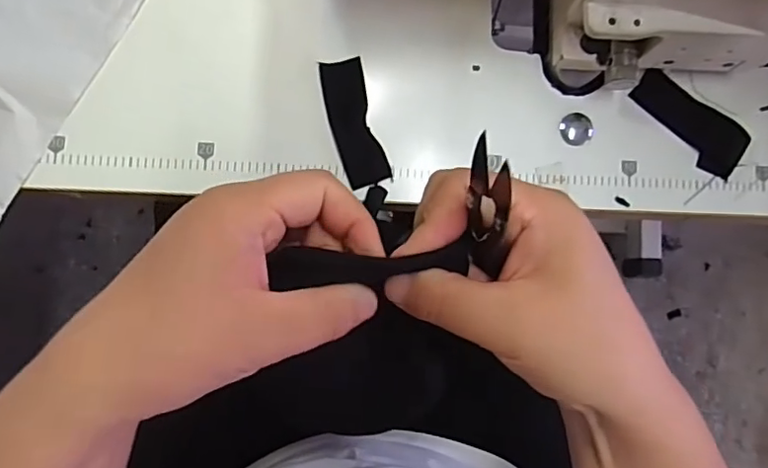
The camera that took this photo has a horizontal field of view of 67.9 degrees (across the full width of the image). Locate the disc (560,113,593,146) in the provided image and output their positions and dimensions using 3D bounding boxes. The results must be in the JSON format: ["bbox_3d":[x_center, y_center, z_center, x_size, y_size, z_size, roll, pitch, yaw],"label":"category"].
[{"bbox_3d":[0.139,-0.075,0.410,0.021,0.005,0.024,-41,91,-5],"label":"disc"}]

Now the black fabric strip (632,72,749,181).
[{"bbox_3d":[0.220,-0.082,0.409,0.089,0.012,0.037,42,85,-1],"label":"black fabric strip"}]

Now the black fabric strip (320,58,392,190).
[{"bbox_3d":[-0.021,-0.076,0.394,0.030,0.005,0.087,-15,88,-4],"label":"black fabric strip"}]

